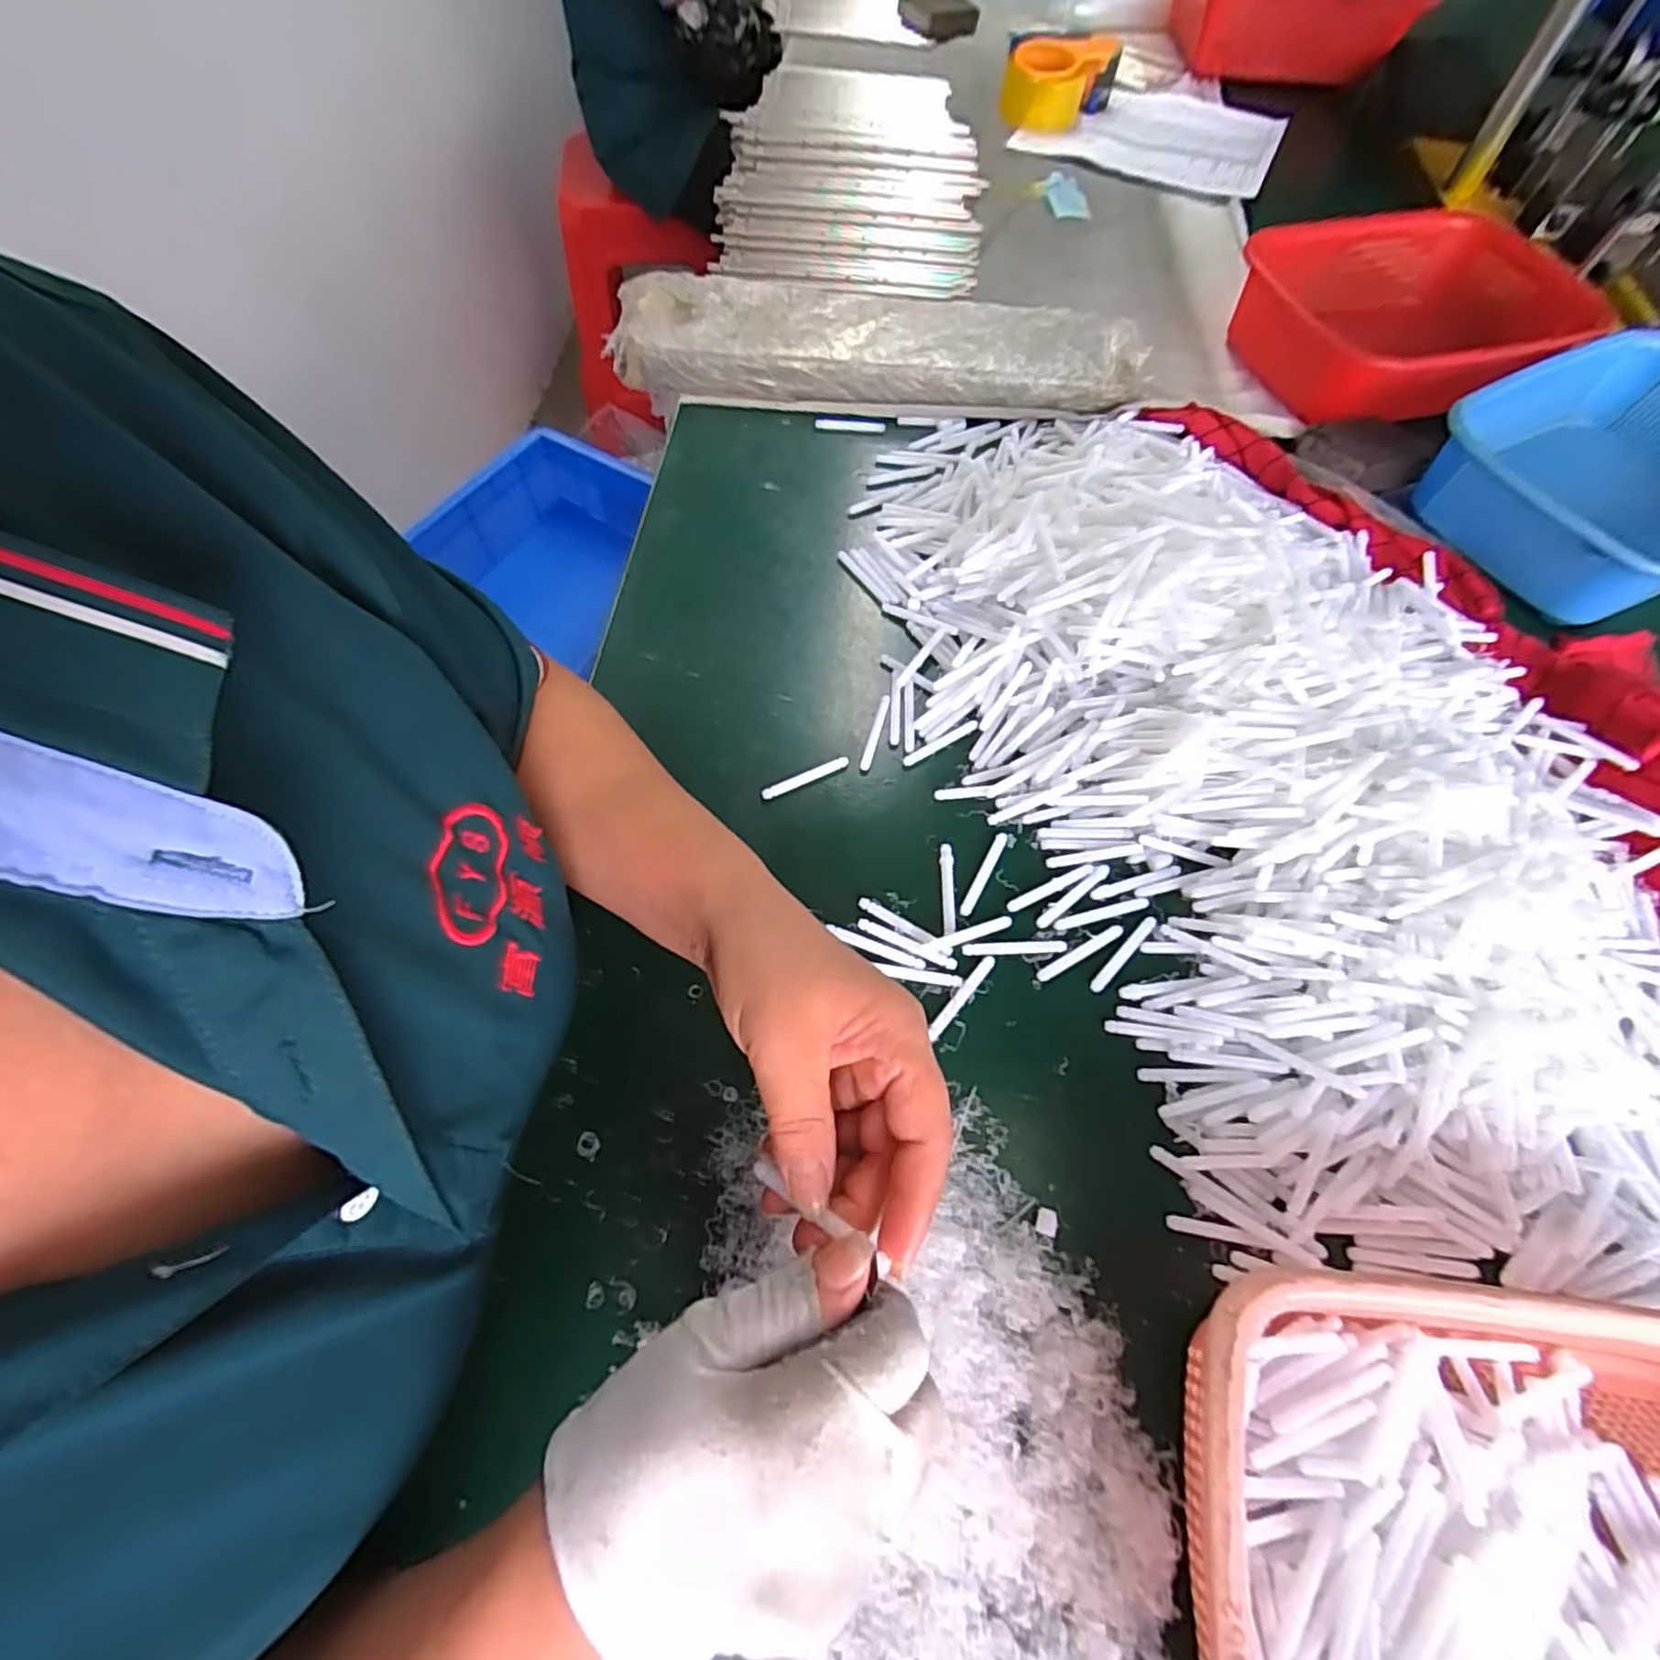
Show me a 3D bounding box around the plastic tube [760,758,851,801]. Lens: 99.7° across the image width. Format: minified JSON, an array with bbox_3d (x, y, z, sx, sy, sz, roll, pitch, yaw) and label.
[{"bbox_3d":[-0.015,-0.033,0.444,0.060,0.004,0.007,-24,66,-12],"label":"plastic tube"}]

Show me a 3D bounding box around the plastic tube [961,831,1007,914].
[{"bbox_3d":[0.093,0.026,0.421,0.007,0.004,0.060,28,66,10],"label":"plastic tube"}]

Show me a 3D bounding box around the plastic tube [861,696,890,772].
[{"bbox_3d":[0.030,-0.065,0.462,0.007,0.004,0.059,15,65,7],"label":"plastic tube"}]

